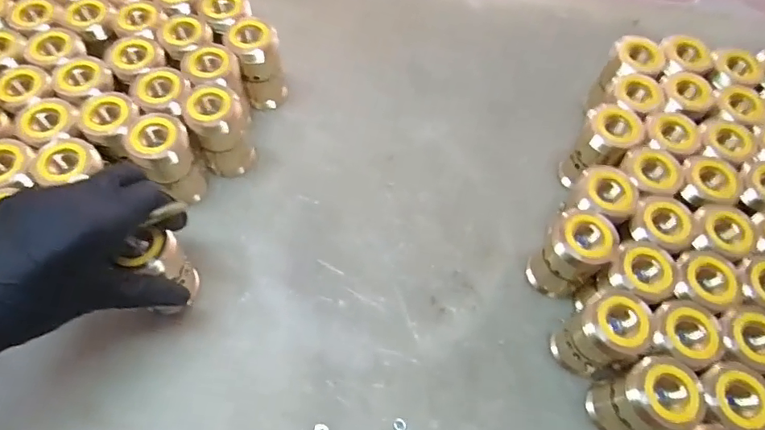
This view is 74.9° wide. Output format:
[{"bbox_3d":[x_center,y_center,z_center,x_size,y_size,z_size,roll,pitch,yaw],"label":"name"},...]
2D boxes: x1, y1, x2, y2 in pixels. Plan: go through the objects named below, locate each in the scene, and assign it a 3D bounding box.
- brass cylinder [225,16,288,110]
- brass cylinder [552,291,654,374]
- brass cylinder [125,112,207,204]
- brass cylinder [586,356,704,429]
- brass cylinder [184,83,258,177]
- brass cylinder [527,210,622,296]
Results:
[{"bbox_3d":[-0.107,-0.131,0.436,0.040,0.076,0.042,-23,66,-12],"label":"brass cylinder"},{"bbox_3d":[0.146,0.080,0.334,0.043,0.074,0.037,-27,67,-14],"label":"brass cylinder"},{"bbox_3d":[-0.165,-0.042,0.385,0.039,0.073,0.043,-37,70,-18],"label":"brass cylinder"},{"bbox_3d":[0.164,0.118,0.317,0.040,0.067,0.040,0,62,0],"label":"brass cylinder"},{"bbox_3d":[-0.129,-0.070,0.403,0.041,0.070,0.044,0,63,-1],"label":"brass cylinder"},{"bbox_3d":[0.135,0.031,0.361,0.041,0.074,0.042,41,69,18],"label":"brass cylinder"}]

